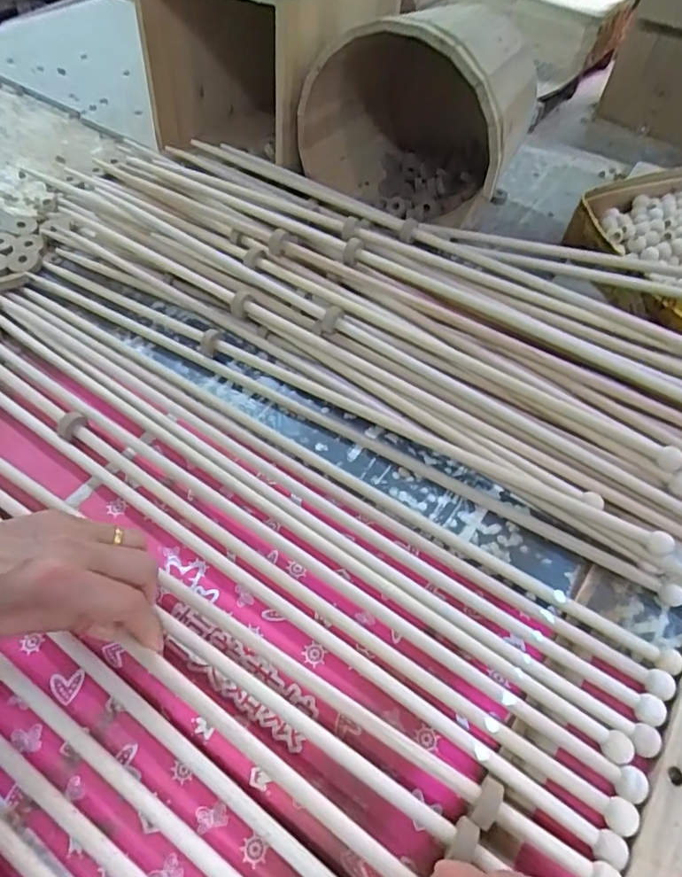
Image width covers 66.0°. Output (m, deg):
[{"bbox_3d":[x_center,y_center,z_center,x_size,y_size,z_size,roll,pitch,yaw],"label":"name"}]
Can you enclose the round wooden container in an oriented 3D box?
[{"bbox_3d":[0.091,-0.369,0.607,0.228,0.206,0.186,23,55,14],"label":"round wooden container"}]

